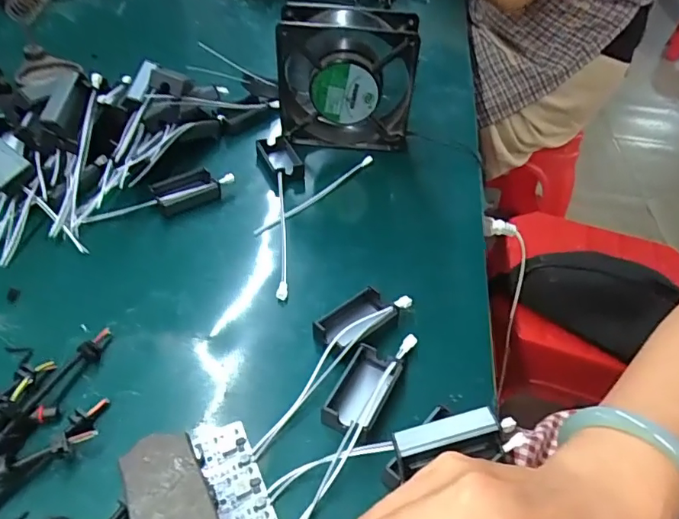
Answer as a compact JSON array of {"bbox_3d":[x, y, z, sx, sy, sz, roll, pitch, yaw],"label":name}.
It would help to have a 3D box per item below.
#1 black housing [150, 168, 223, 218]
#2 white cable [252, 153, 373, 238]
[{"bbox_3d":[-0.130,-0.057,0.423,0.050,0.015,0.033,-27,52,-29],"label":"black housing"},{"bbox_3d":[-0.019,-0.058,0.441,0.009,0.011,0.143,33,50,25],"label":"white cable"}]

